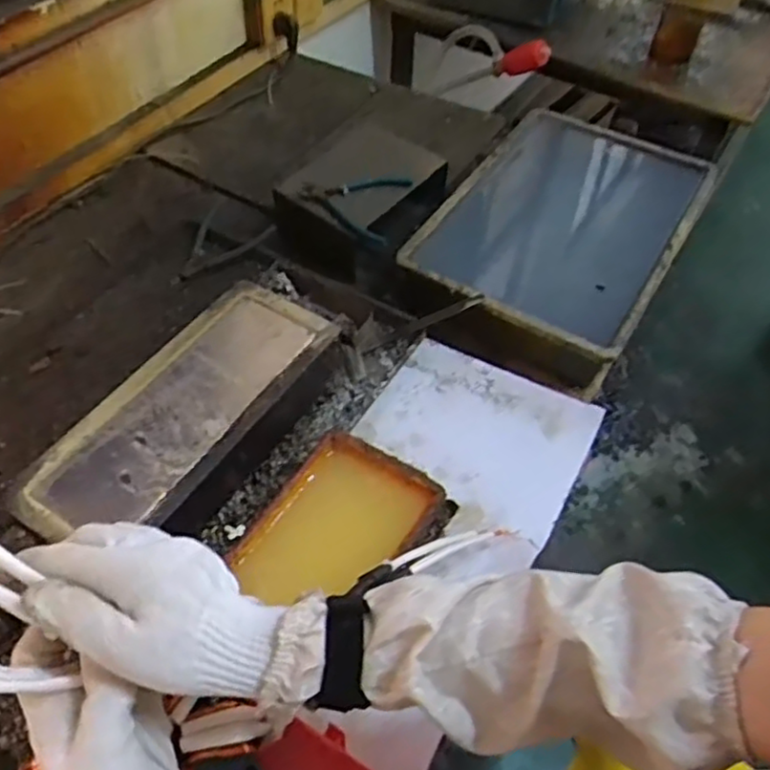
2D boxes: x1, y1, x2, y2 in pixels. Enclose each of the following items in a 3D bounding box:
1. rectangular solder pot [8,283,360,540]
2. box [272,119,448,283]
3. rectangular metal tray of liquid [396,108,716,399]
[{"bbox_3d":[-0.194,0.043,0.715,0.152,0.093,0.354,28,56,19],"label":"rectangular solder pot"},{"bbox_3d":[-0.028,-0.255,0.980,0.169,0.116,0.231,32,57,21],"label":"box"},{"bbox_3d":[0.232,-0.186,0.970,0.315,0.140,0.490,28,56,19],"label":"rectangular metal tray of liquid"}]

